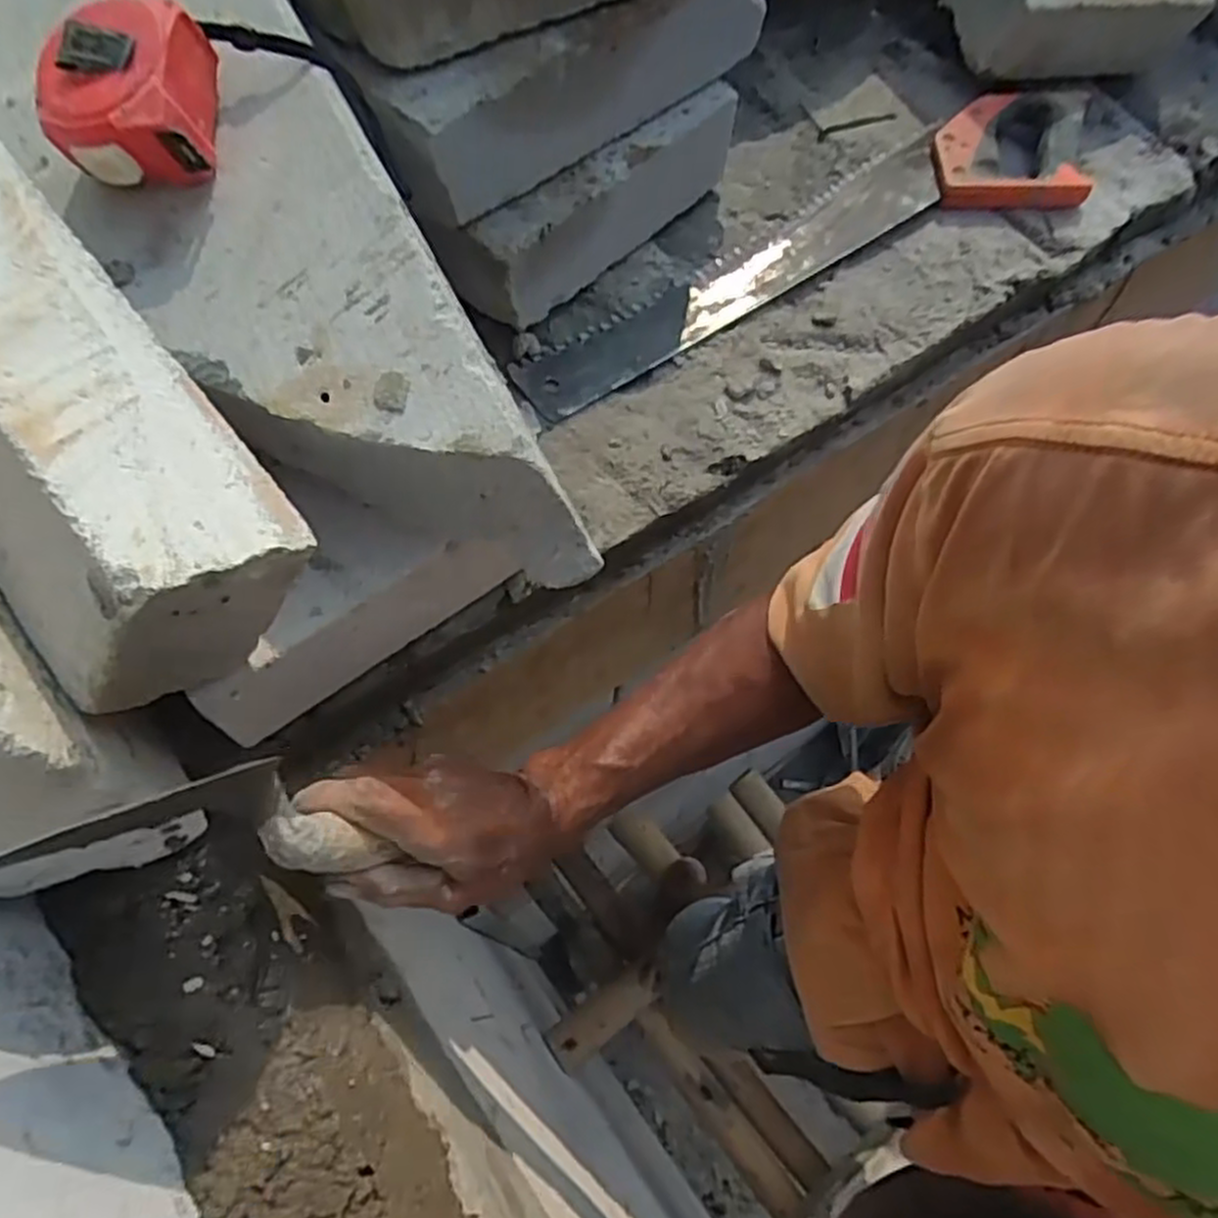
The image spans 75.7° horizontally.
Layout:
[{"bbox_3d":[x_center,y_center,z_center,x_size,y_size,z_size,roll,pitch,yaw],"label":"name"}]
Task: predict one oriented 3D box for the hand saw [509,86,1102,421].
[{"bbox_3d":[0.186,-0.295,0.628,0.574,0.021,0.112,-32,69,-15],"label":"hand saw"}]

